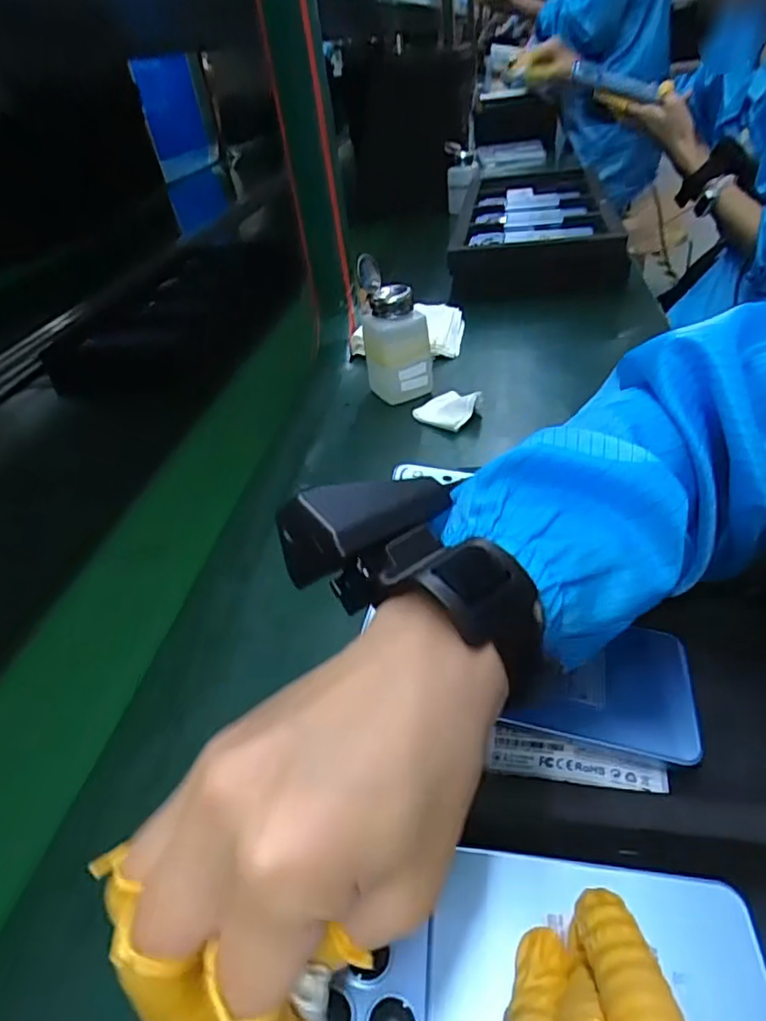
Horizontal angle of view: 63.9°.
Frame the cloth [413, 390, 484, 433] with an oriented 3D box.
[{"bbox_3d":[0.061,-0.099,0.568,0.053,0.023,0.044,26,49,37],"label":"cloth"}]

